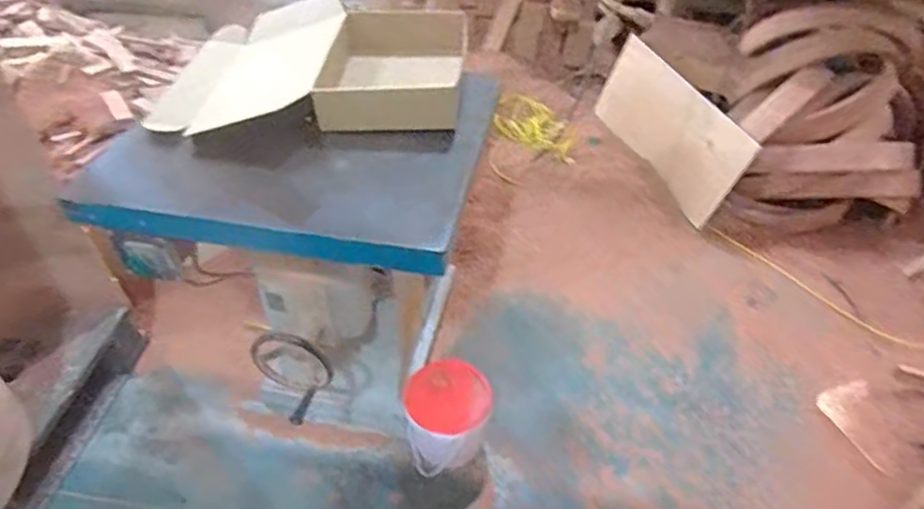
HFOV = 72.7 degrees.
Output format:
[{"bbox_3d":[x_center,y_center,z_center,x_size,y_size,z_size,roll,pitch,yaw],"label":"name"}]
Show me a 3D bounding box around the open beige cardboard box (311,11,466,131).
[{"bbox_3d":[-0.143,-0.373,1.282,0.277,0.094,0.368,1,42,3],"label":"open beige cardboard box"}]

